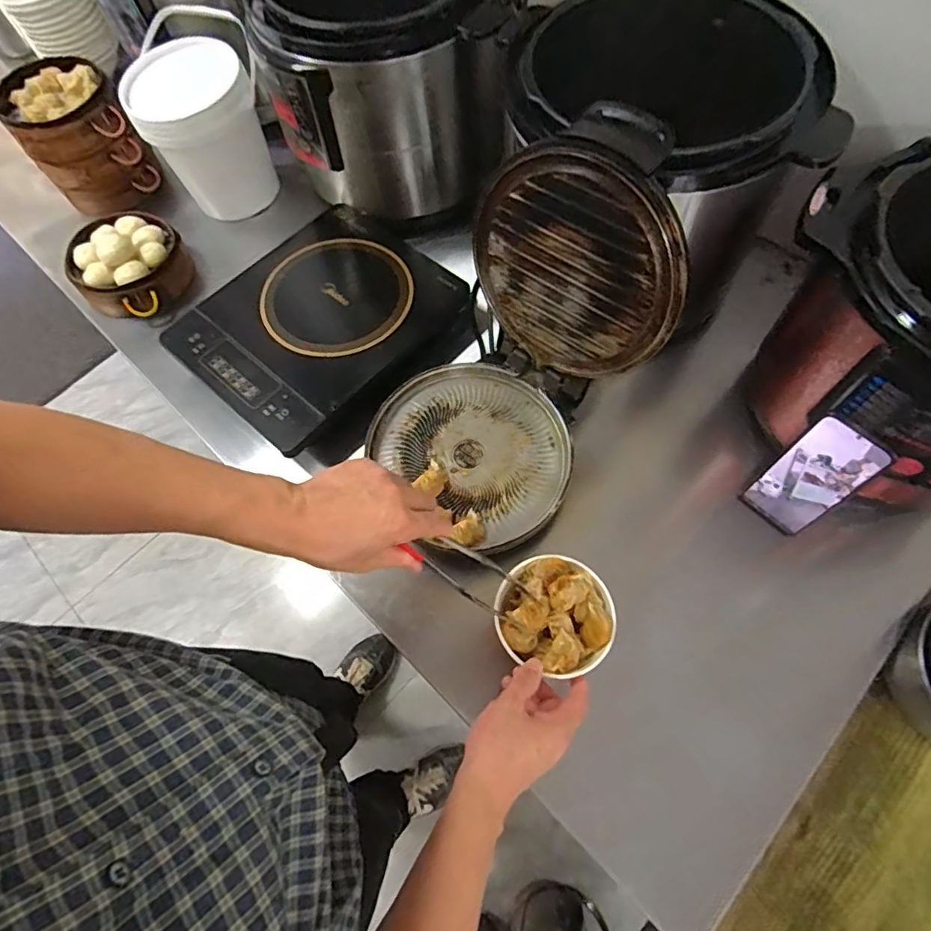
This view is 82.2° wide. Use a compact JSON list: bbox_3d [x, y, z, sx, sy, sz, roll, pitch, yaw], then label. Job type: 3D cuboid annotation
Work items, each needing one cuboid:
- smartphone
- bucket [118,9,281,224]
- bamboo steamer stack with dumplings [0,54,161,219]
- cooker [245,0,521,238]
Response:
[{"bbox_3d":[0.372,0.015,0.576,0.007,0.157,0.073,-33,67,-31],"label":"smartphone"},{"bbox_3d":[-0.404,-0.544,0.853,0.193,0.197,0.213,-25,68,-6],"label":"bucket"},{"bbox_3d":[-0.629,-0.534,0.884,0.162,0.158,0.181,-41,71,-13],"label":"bamboo steamer stack with dumplings"},{"bbox_3d":[-0.114,-0.593,0.796,0.317,0.263,0.349,-10,67,0],"label":"cooker"}]

